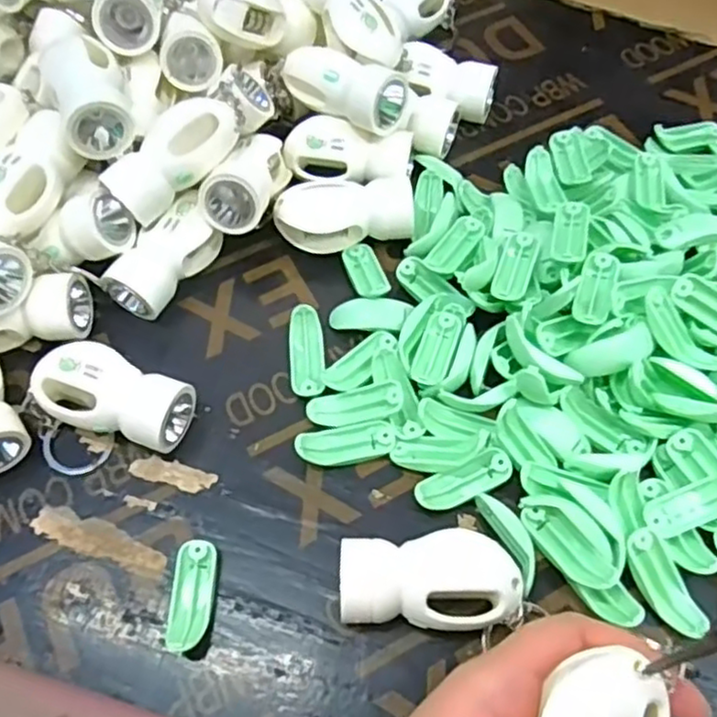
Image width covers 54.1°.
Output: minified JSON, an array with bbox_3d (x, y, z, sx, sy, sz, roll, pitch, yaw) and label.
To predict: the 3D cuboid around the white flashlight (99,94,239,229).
[{"bbox_3d":[-0.084,-0.093,0.320,0.063,0.021,0.028,-44,69,-3],"label":"white flashlight"}]

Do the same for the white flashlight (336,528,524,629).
[{"bbox_3d":[0.026,0.083,0.263,0.064,0.029,0.034,1,61,1],"label":"white flashlight"}]

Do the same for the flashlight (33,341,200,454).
[{"bbox_3d":[-0.105,0.015,0.296,0.067,0.024,0.034,22,74,1],"label":"flashlight"}]

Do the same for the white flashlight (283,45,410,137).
[{"bbox_3d":[-0.007,-0.134,0.348,0.063,0.030,0.029,30,66,16],"label":"white flashlight"}]

